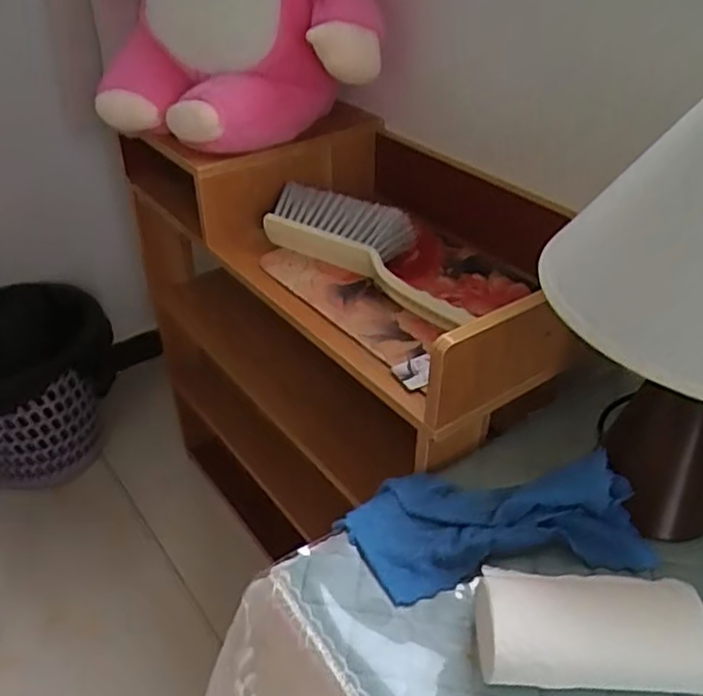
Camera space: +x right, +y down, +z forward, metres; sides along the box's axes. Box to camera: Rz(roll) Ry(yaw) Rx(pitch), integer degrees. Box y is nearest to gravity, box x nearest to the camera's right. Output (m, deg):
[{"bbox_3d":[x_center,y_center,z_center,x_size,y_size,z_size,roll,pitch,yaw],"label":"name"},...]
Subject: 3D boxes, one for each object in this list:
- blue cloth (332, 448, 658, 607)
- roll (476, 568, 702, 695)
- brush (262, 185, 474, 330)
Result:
[{"bbox_3d":[0.099,0.114,0.486,0.198,0.038,0.099,-6,37,-7],"label":"blue cloth"},{"bbox_3d":[0.131,0.170,0.405,0.128,0.049,0.063,3,37,5],"label":"roll"},{"bbox_3d":[0.018,-0.103,0.689,0.246,0.054,0.077,30,46,34],"label":"brush"}]

